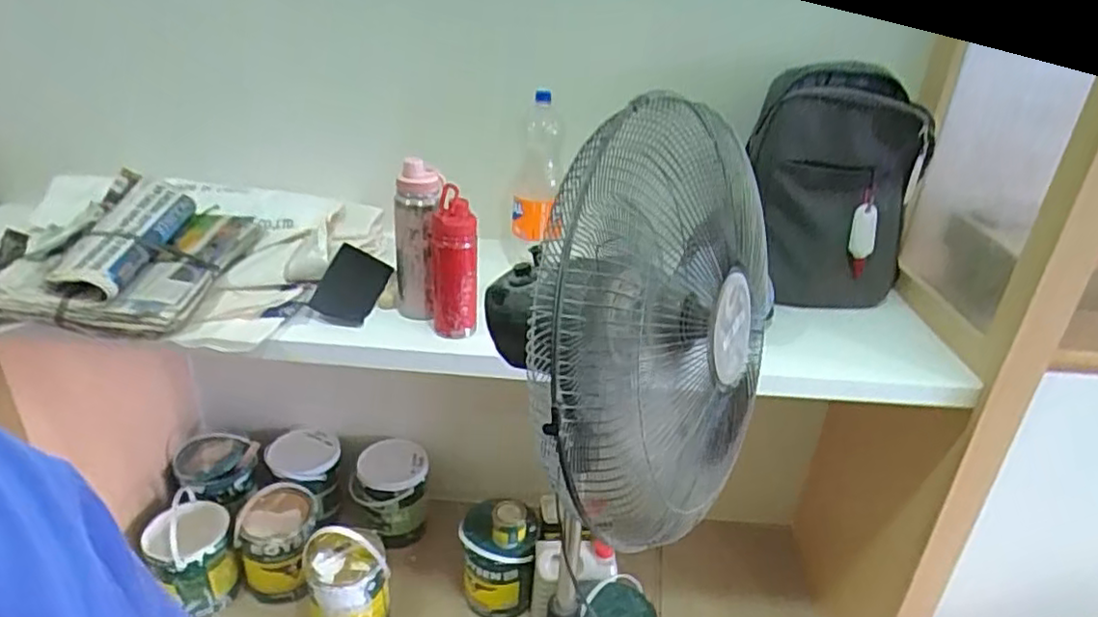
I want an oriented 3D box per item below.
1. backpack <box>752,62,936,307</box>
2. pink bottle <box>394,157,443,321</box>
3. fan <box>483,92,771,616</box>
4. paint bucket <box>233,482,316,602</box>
[{"bbox_3d":[0.582,-0.247,1.380,0.321,0.430,0.235,16,30,21],"label":"backpack"},{"bbox_3d":[-0.220,-0.099,1.107,0.079,0.263,0.075,5,28,1],"label":"pink bottle"},{"bbox_3d":[0.019,0.387,0.885,0.347,1.237,0.354,0,28,-9],"label":"fan"},{"bbox_3d":[-0.605,0.530,1.501,0.160,0.187,0.155,-5,29,-17],"label":"paint bucket"}]

